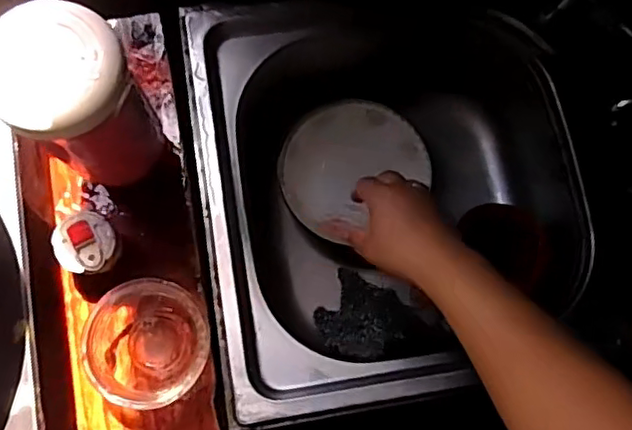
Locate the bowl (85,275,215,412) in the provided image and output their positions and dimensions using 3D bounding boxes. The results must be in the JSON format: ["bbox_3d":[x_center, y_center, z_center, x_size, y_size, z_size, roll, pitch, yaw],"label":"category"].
[{"bbox_3d":[-0.127,0.098,0.471,0.087,0.053,0.093,0,77,-2],"label":"bowl"}]

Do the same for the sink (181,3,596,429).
[{"bbox_3d":[0.081,-0.015,0.624,0.372,0.182,0.382,-9,77,-4],"label":"sink"}]

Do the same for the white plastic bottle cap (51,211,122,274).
[{"bbox_3d":[-0.175,0.022,0.468,0.047,0.013,0.045,0,77,-2],"label":"white plastic bottle cap"}]

